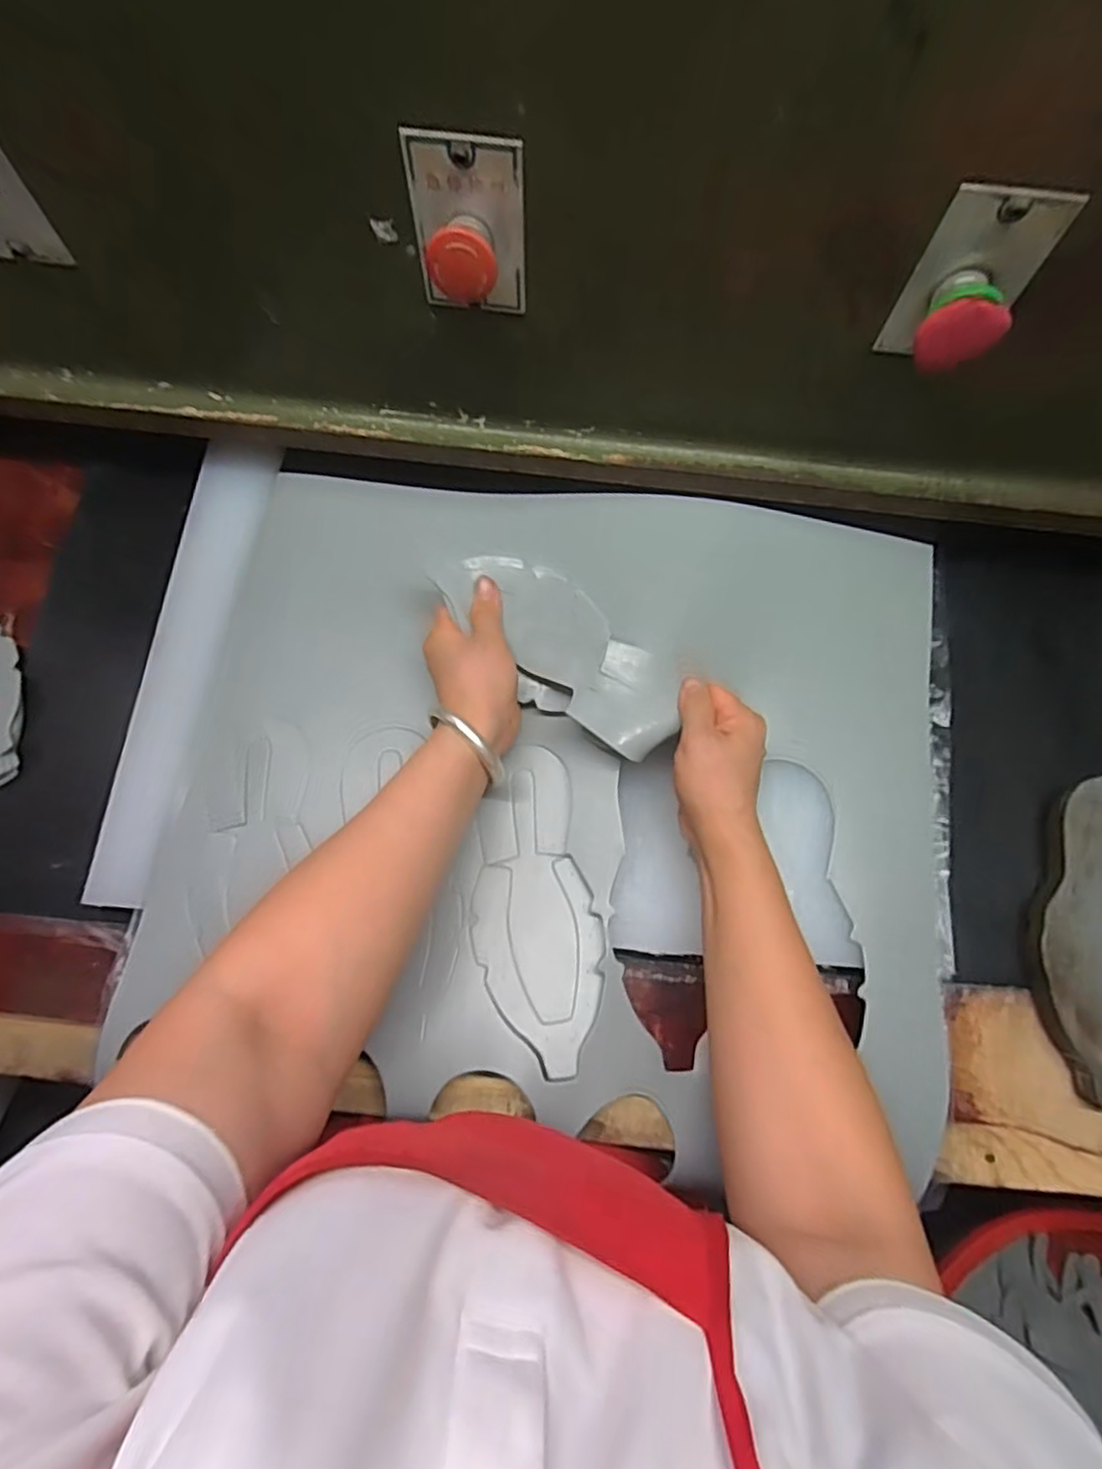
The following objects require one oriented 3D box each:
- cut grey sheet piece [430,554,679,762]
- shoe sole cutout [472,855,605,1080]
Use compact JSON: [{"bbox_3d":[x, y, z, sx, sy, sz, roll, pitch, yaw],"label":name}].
[{"bbox_3d":[0.011,-0.056,0.456,0.070,0.043,0.177,-42,73,-11],"label":"cut grey sheet piece"},{"bbox_3d":[-0.005,0.148,0.428,0.082,0.019,0.130,-11,75,-4],"label":"shoe sole cutout"}]

